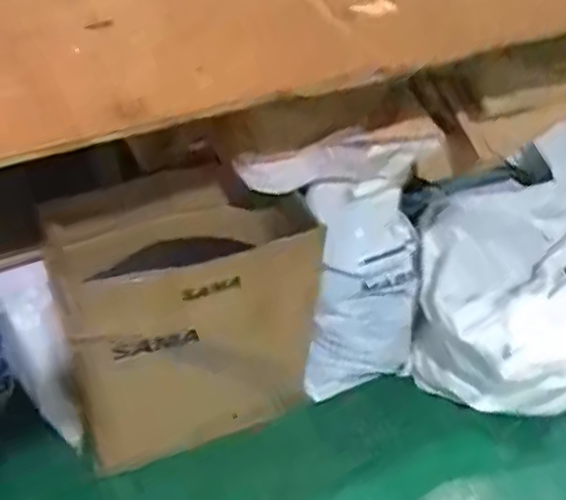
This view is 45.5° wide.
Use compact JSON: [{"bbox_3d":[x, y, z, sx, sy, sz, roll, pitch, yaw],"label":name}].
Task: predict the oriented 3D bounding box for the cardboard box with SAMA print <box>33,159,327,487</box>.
[{"bbox_3d":[-0.204,0.151,1.395,0.462,0.585,0.266,-9,46,-16],"label":"cardboard box with SAMA print"}]

